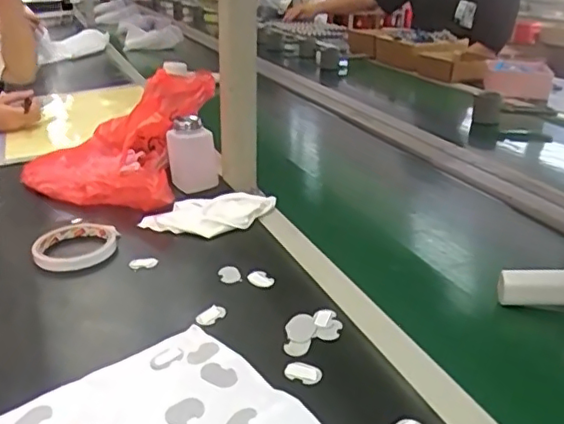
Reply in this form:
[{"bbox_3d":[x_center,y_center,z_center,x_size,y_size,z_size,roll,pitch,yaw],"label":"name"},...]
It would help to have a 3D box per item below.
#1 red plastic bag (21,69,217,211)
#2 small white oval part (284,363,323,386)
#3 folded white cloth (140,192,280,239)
[{"bbox_3d":[-0.229,-0.110,0.844,0.270,0.137,0.229,12,26,24],"label":"red plastic bag"},{"bbox_3d":[0.017,0.128,0.471,0.030,0.005,0.018,13,27,26],"label":"small white oval part"},{"bbox_3d":[-0.092,0.000,0.733,0.147,0.022,0.095,5,24,10],"label":"folded white cloth"}]

